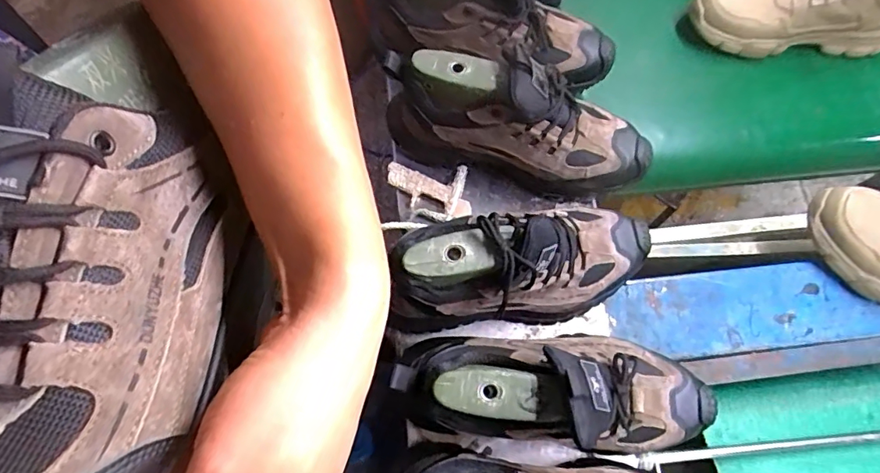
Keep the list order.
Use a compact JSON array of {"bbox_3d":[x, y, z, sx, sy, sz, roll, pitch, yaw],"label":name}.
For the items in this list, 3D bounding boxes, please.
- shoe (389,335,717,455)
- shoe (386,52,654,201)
[{"bbox_3d":[0.116,0.141,0.469,0.298,0.166,0.105,4,73,0],"label":"shoe"},{"bbox_3d":[0.091,-0.120,0.562,0.292,0.140,0.097,5,73,0],"label":"shoe"}]

